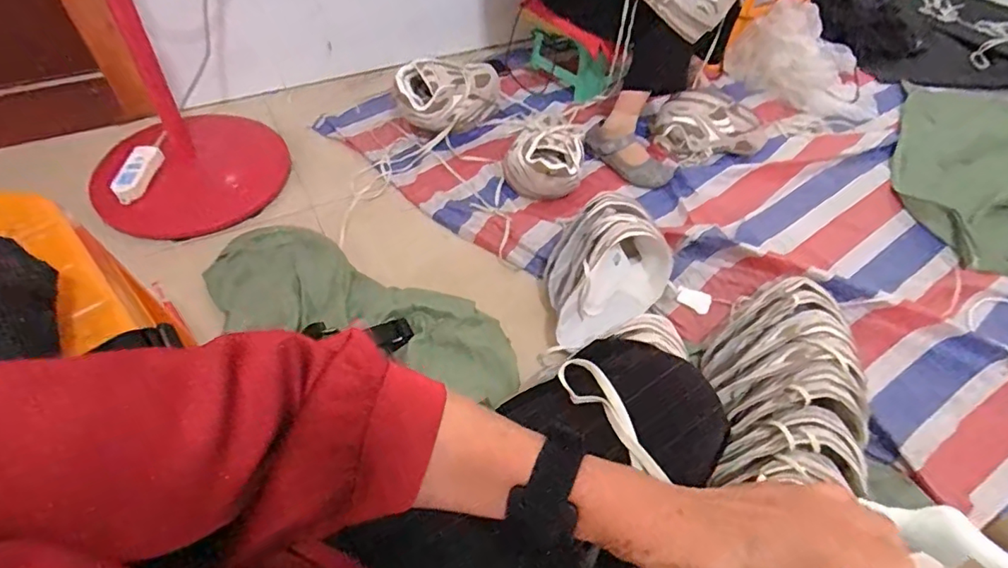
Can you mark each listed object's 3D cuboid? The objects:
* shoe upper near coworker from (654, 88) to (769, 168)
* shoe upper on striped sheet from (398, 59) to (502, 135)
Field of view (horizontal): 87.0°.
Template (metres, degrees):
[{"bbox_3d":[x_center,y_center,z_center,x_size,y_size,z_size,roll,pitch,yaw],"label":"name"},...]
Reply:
[{"bbox_3d":[0.512,-0.366,1.291,0.283,0.147,0.095,9,51,3],"label":"shoe upper near coworker"},{"bbox_3d":[-0.121,-0.476,1.348,0.110,0.190,0.277,39,58,24],"label":"shoe upper on striped sheet"}]

